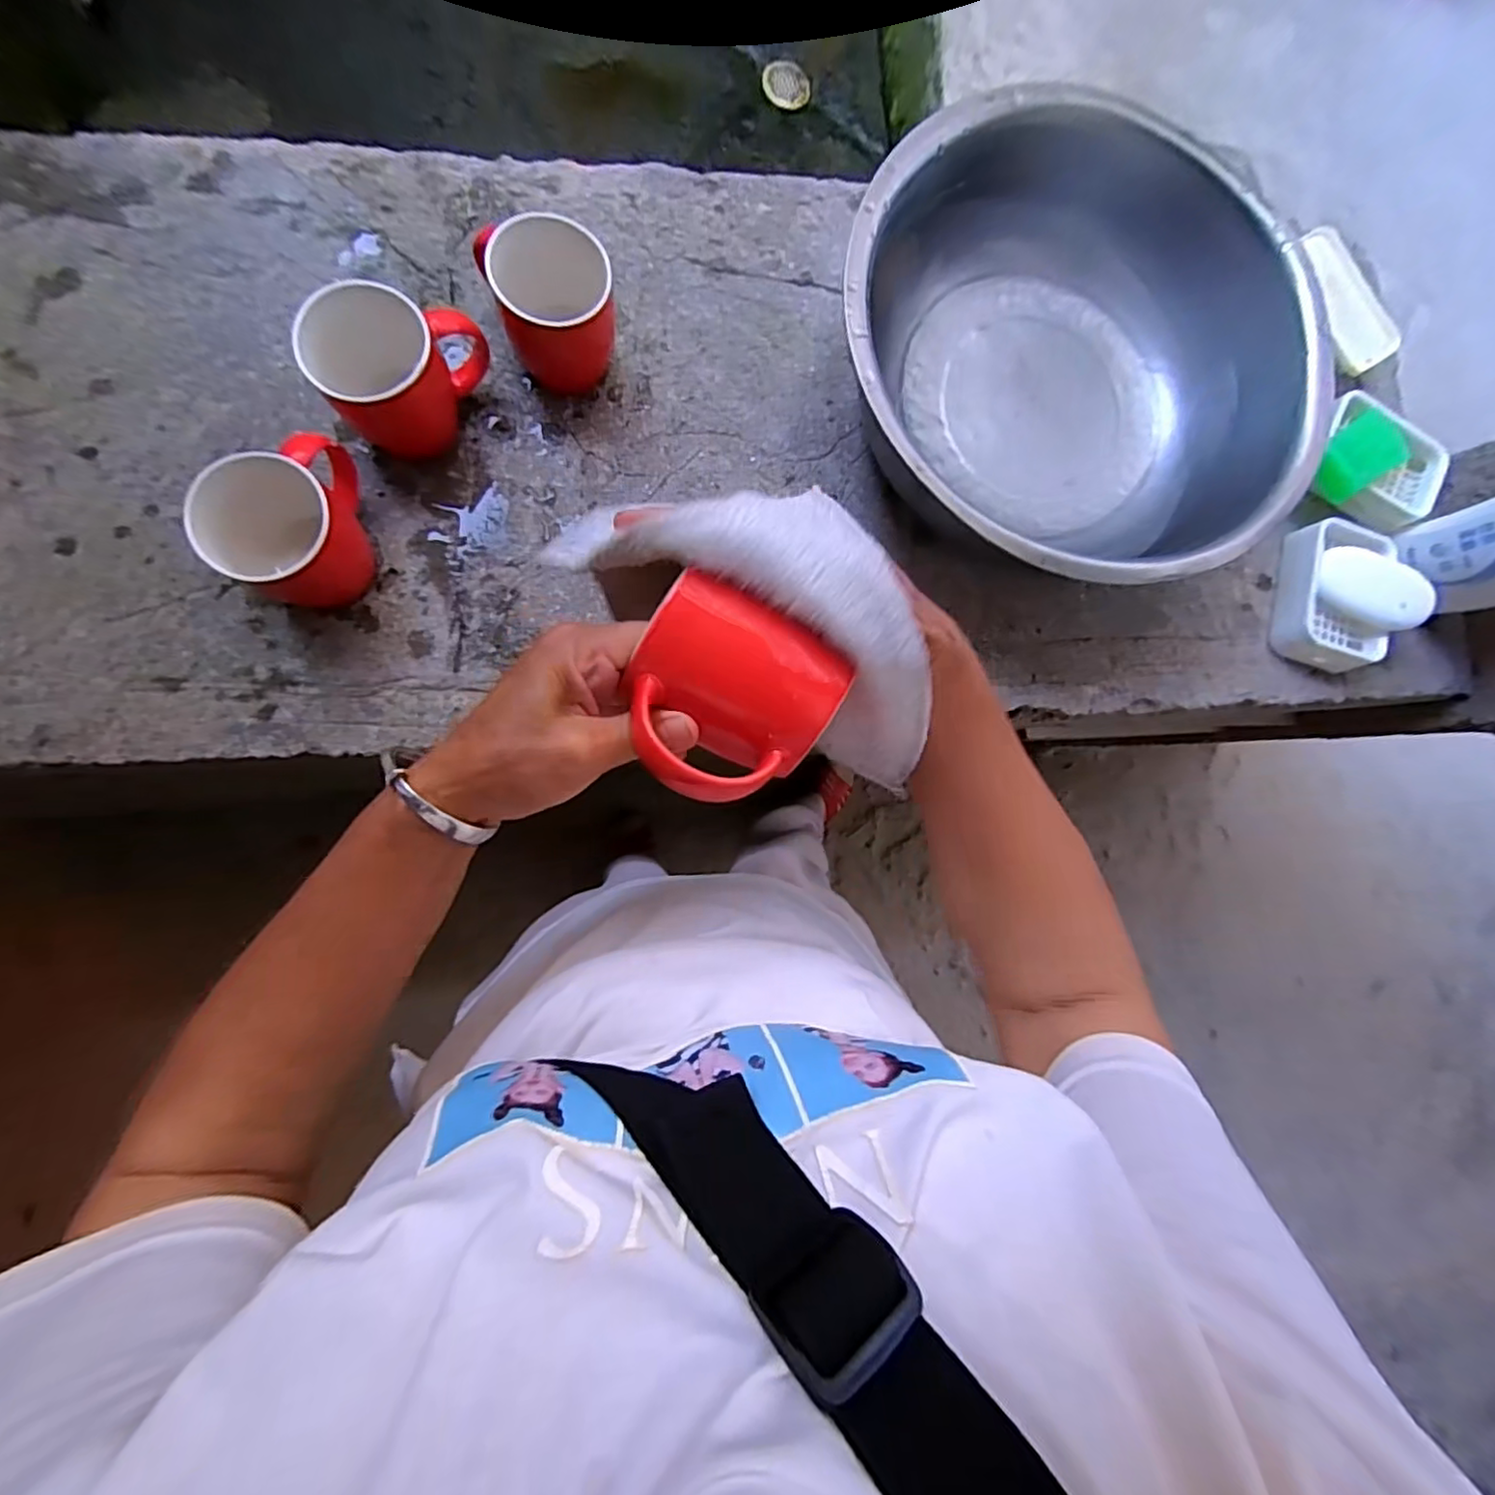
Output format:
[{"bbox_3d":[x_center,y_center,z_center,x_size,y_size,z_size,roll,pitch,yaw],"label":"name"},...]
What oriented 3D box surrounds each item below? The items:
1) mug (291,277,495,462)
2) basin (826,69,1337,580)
[{"bbox_3d":[-0.228,-0.251,0.430,0.107,0.091,0.079,-22,87,-7],"label":"mug"},{"bbox_3d":[0.237,-0.280,0.478,0.342,0.113,0.339,1,85,-6],"label":"basin"}]

